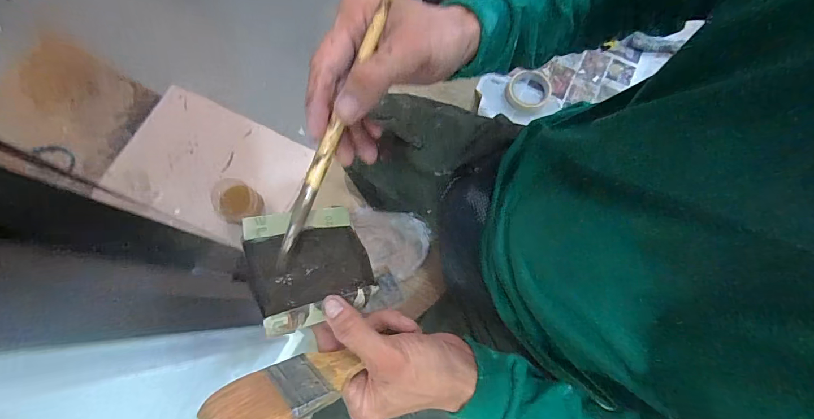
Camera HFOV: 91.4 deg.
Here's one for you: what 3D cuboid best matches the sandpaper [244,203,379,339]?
[{"bbox_3d":[-0.076,0.044,0.306,0.086,0.025,0.083,-12,80,-20],"label":"sandpaper"}]

